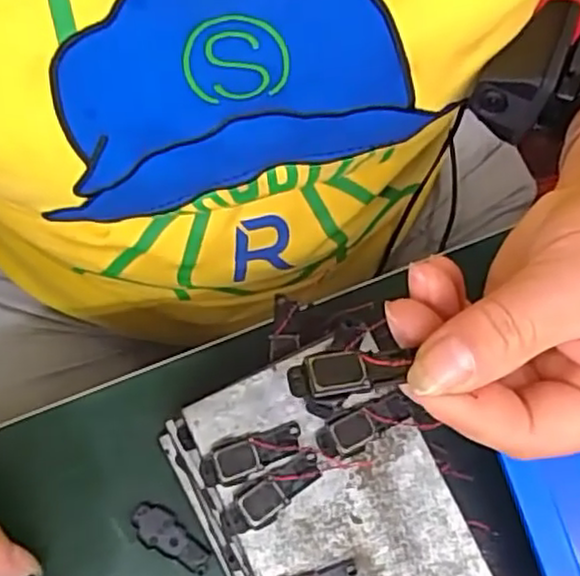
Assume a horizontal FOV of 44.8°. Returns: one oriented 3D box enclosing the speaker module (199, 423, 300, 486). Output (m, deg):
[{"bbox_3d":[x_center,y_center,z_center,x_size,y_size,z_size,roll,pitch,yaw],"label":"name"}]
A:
[{"bbox_3d":[-0.015,0.063,0.266,0.039,0.004,0.013,-18,78,-4],"label":"speaker module"}]

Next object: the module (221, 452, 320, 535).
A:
[{"bbox_3d":[-0.007,0.078,0.263,0.041,0.005,0.015,-33,80,-7],"label":"module"}]

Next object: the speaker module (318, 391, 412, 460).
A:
[{"bbox_3d":[0.028,0.053,0.270,0.037,0.005,0.014,-29,79,-7],"label":"speaker module"}]

